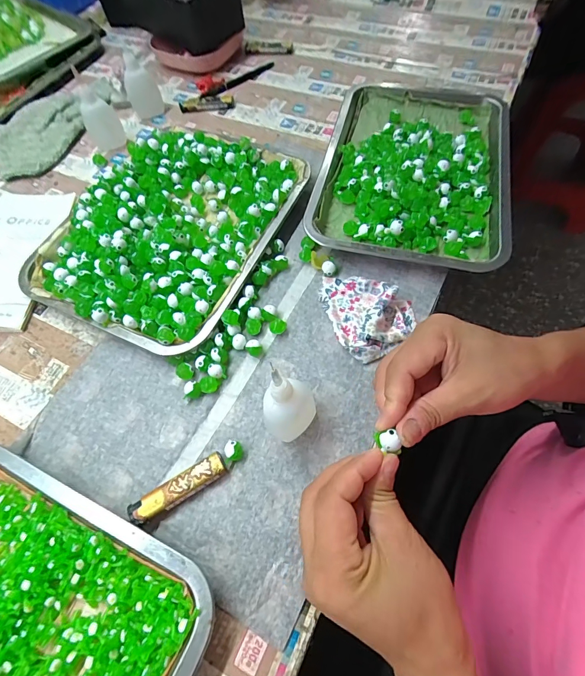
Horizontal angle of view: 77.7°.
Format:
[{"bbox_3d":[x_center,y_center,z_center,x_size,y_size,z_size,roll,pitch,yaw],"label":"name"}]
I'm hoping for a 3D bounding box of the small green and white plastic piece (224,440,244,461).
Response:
[{"bbox_3d":[-0.048,0.094,0.304,0.015,0.014,0.015,-2,62,3],"label":"small green and white plastic piece"}]

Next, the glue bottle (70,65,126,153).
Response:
[{"bbox_3d":[-0.260,-0.300,0.473,0.043,0.082,0.023,-32,65,-12],"label":"glue bottle"}]

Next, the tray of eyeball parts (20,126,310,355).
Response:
[{"bbox_3d":[-0.139,-0.133,0.415,0.232,0.031,0.286,23,66,15],"label":"tray of eyeball parts"}]

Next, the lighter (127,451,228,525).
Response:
[{"bbox_3d":[-0.091,0.122,0.293,0.080,0.013,0.020,-31,65,-12],"label":"lighter"}]

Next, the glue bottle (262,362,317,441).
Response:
[{"bbox_3d":[-0.002,0.054,0.277,0.038,0.093,0.037,-2,62,3],"label":"glue bottle"}]

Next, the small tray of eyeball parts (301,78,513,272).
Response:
[{"bbox_3d":[0.140,-0.200,0.426,0.208,0.037,0.273,12,64,10],"label":"small tray of eyeball parts"}]

